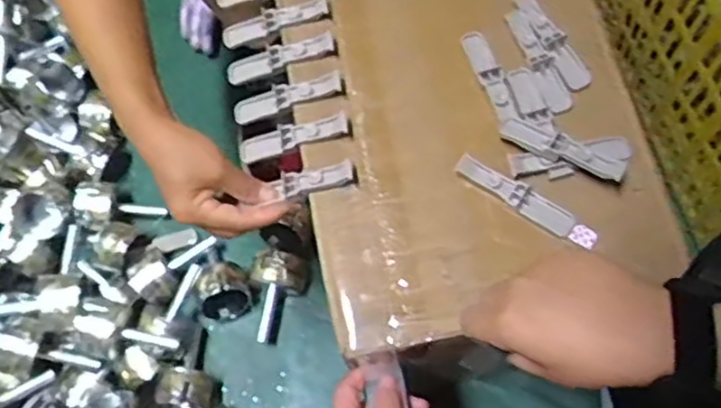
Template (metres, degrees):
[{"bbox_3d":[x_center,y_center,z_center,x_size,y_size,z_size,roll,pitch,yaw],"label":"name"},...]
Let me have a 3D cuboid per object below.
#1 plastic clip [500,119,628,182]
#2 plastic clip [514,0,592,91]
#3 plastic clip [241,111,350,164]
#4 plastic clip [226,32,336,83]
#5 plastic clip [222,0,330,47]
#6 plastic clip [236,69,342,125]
[{"bbox_3d":[0.158,-0.044,0.532,0.096,0.019,0.023,28,74,12],"label":"plastic clip"},{"bbox_3d":[0.166,-0.145,0.593,0.026,0.017,0.102,-25,71,-7],"label":"plastic clip"},{"bbox_3d":[-0.058,-0.056,0.574,0.101,0.011,0.021,-15,69,19],"label":"plastic clip"},{"bbox_3d":[-0.072,-0.128,0.599,0.103,0.012,0.022,-15,69,15],"label":"plastic clip"},{"bbox_3d":[-0.080,-0.164,0.617,0.106,0.015,0.023,-13,69,18],"label":"plastic clip"},{"bbox_3d":[-0.065,-0.090,0.586,0.104,0.015,0.025,-15,69,17],"label":"plastic clip"}]

